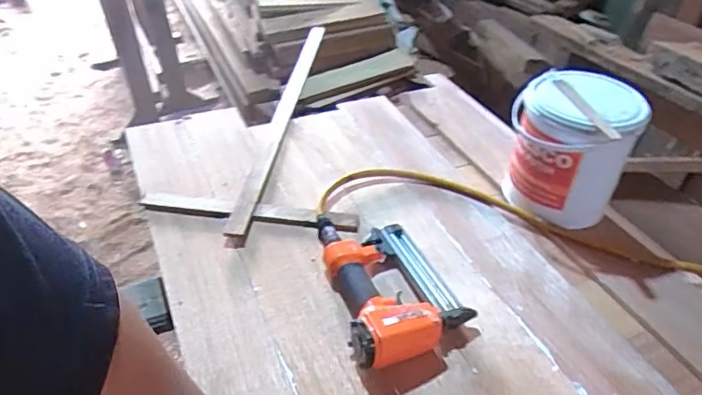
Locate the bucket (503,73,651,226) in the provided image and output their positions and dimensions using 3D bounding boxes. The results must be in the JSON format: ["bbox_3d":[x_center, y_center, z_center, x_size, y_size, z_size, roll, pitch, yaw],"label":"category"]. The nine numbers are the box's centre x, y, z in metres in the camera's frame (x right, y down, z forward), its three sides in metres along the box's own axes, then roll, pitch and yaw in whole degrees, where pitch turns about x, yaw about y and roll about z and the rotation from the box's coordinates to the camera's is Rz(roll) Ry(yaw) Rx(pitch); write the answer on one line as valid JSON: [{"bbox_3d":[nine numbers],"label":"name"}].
[{"bbox_3d":[0.351,-0.075,0.888,0.180,0.219,0.169,20,41,19],"label":"bucket"}]

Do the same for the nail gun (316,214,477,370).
[{"bbox_3d":[0.054,0.106,0.769,0.161,0.059,0.269,-6,40,-14],"label":"nail gun"}]

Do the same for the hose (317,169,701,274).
[{"bbox_3d":[0.302,0.045,0.880,0.704,0.034,0.176,14,39,11],"label":"hose"}]

